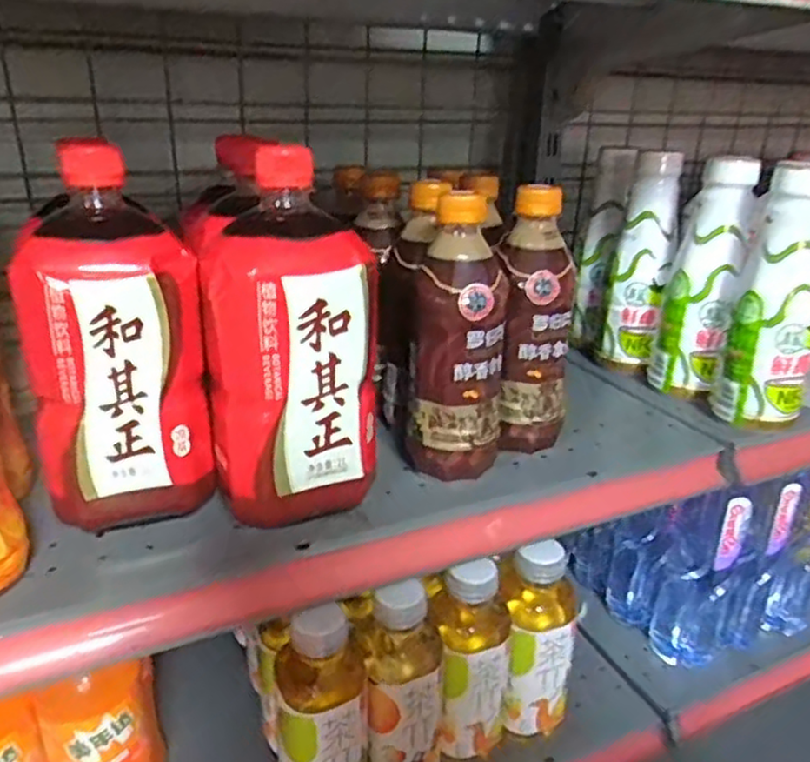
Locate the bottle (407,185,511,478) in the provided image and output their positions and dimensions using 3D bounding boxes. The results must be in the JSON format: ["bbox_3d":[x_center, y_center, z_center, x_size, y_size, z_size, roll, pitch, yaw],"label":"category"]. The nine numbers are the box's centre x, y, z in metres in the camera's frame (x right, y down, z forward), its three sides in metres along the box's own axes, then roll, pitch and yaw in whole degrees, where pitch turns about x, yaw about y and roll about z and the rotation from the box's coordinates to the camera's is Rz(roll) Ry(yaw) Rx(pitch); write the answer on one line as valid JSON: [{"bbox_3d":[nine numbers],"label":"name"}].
[{"bbox_3d":[0.037,-0.021,0.455,0.060,0.183,0.061,6,22,12],"label":"bottle"}]

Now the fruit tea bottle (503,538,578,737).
[{"bbox_3d":[0.117,0.214,0.591,0.056,0.171,0.073,8,23,16],"label":"fruit tea bottle"}]

